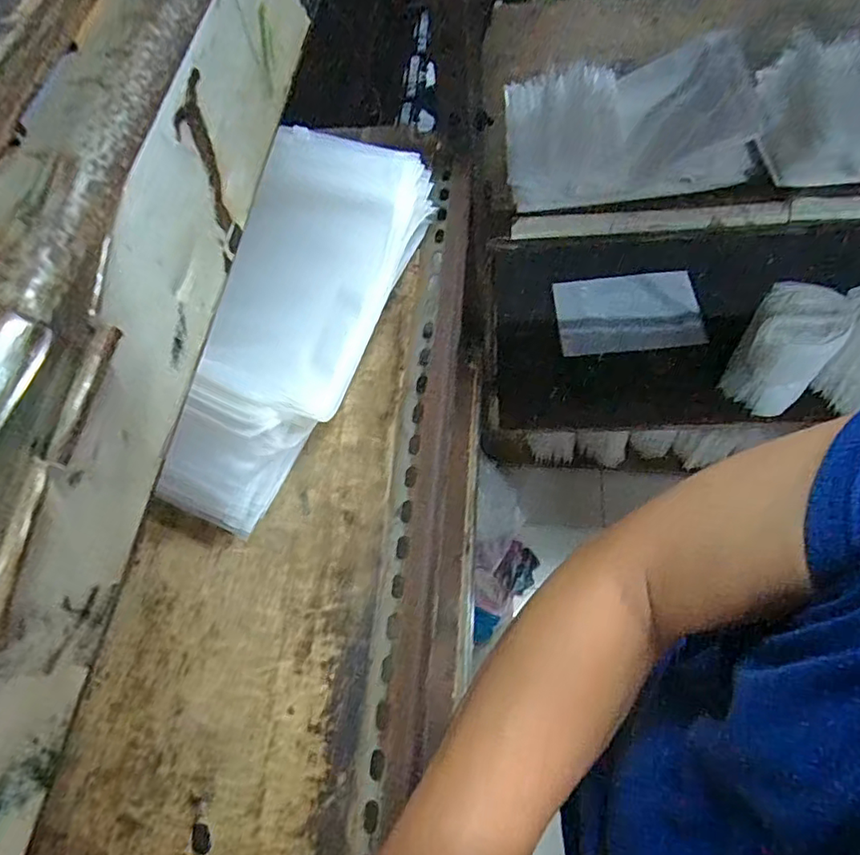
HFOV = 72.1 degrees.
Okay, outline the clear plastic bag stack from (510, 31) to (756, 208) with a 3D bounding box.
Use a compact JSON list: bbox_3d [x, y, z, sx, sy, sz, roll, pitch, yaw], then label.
[{"bbox_3d":[0.238,-0.359,0.694,0.291,0.088,0.178,-4,62,6],"label":"clear plastic bag stack"}]

